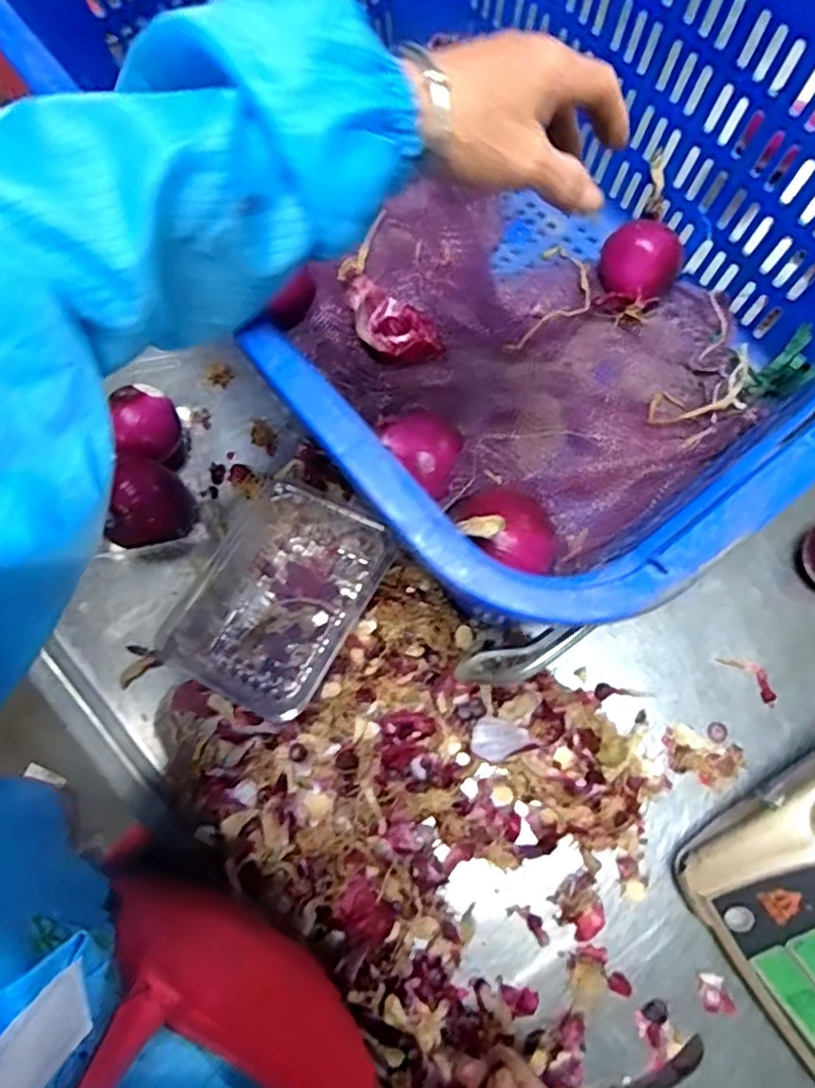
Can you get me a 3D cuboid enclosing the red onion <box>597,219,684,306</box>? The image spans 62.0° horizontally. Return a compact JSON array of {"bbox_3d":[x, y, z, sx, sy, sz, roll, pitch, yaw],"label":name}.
[{"bbox_3d":[0.210,-0.250,0.622,0.070,0.061,0.069,0,76,1],"label":"red onion"}]

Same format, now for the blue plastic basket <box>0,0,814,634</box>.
[{"bbox_3d":[0.049,-0.258,0.513,0.442,0.295,0.600,-38,78,-8],"label":"blue plastic basket"}]

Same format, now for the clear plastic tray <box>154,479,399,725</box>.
[{"bbox_3d":[-0.102,0.041,0.560,0.135,0.079,0.190,30,79,8],"label":"clear plastic tray"}]

